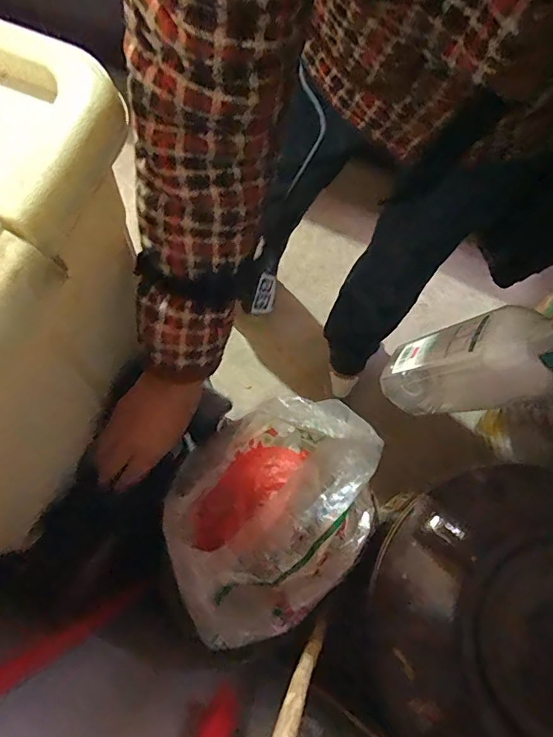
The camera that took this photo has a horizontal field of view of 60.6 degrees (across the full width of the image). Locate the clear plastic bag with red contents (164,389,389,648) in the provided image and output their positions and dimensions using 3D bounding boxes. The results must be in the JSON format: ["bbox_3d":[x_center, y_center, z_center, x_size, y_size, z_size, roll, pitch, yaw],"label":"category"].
[{"bbox_3d":[0.006,0.197,0.664,0.306,0.174,0.232,-38,74,-15],"label":"clear plastic bag with red contents"}]

